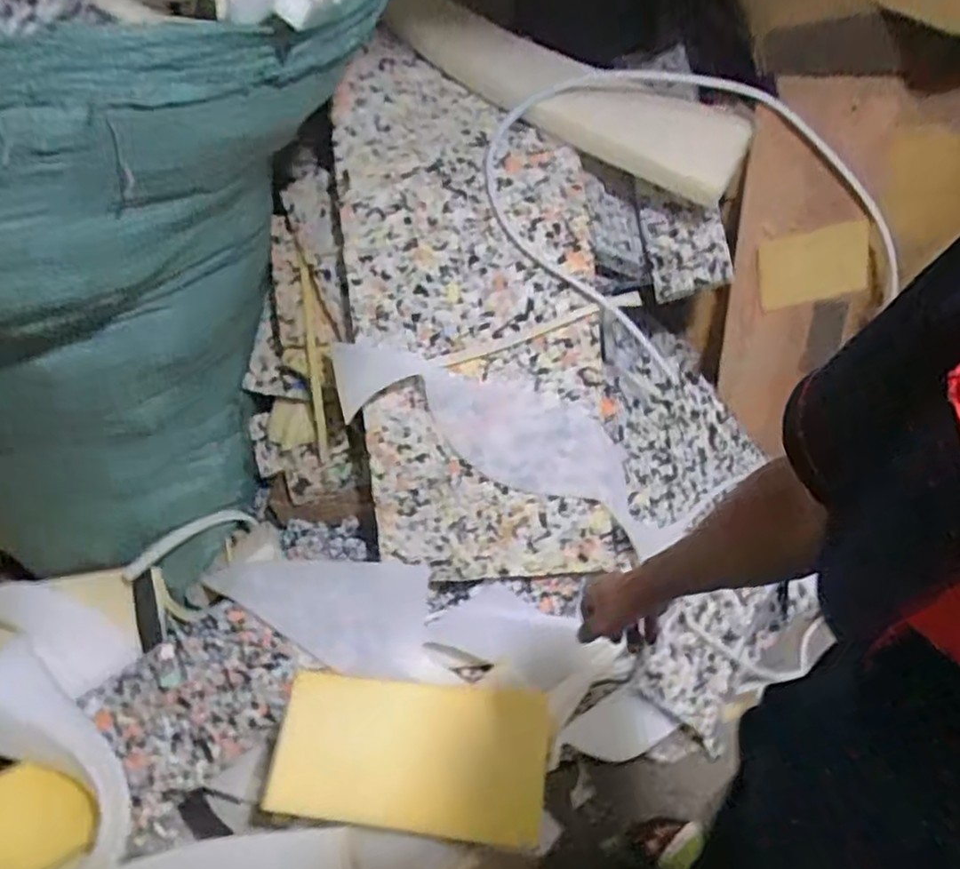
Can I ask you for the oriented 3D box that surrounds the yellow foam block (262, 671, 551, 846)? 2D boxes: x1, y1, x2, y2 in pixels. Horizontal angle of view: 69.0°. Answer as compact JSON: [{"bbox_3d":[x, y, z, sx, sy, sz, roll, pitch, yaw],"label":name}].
[{"bbox_3d":[-0.113,0.552,1.217,0.455,0.020,0.236,11,65,-6],"label":"yellow foam block"}]

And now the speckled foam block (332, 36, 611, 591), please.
[{"bbox_3d":[-0.018,-0.251,1.273,0.443,0.151,1.036,-8,92,-4],"label":"speckled foam block"}]

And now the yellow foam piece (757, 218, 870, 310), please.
[{"bbox_3d":[0.670,-0.339,1.404,0.231,0.146,0.010,-13,29,-3],"label":"yellow foam piece"}]

